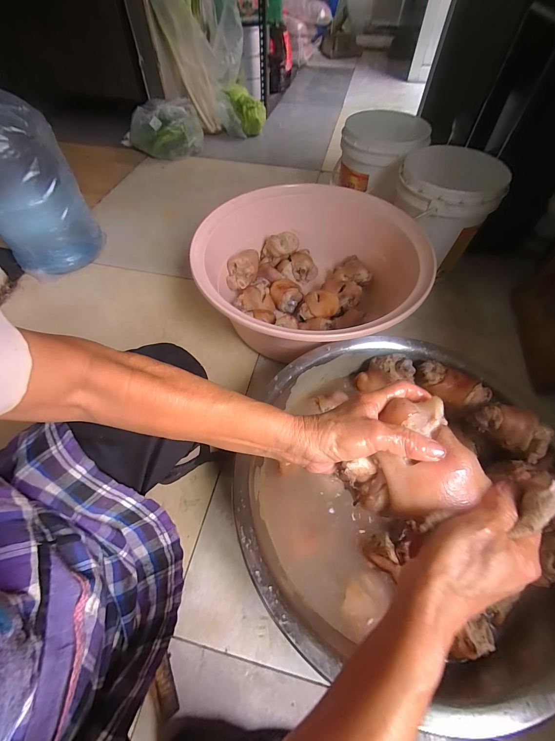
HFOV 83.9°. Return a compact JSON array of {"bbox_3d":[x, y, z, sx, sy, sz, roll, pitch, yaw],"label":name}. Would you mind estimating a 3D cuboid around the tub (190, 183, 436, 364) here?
[{"bbox_3d":[0.070,-0.231,0.803,0.496,0.240,0.545,0,57,0],"label":"tub"}]

